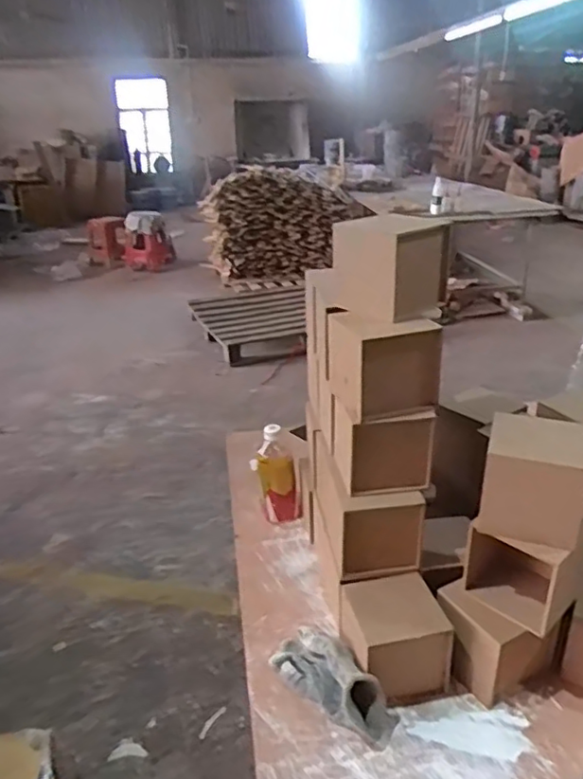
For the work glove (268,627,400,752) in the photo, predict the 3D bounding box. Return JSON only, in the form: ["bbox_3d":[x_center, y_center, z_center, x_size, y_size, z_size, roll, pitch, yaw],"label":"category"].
[{"bbox_3d":[0.051,0.361,0.780,0.184,0.069,0.060,21,31,40],"label":"work glove"}]

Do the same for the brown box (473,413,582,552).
[{"bbox_3d":[0.290,0.105,0.736,0.116,0.118,0.104,11,26,25],"label":"brown box"}]

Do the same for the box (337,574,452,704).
[{"bbox_3d":[0.129,0.324,0.806,0.121,0.119,0.108,-6,24,-12],"label":"box"}]

